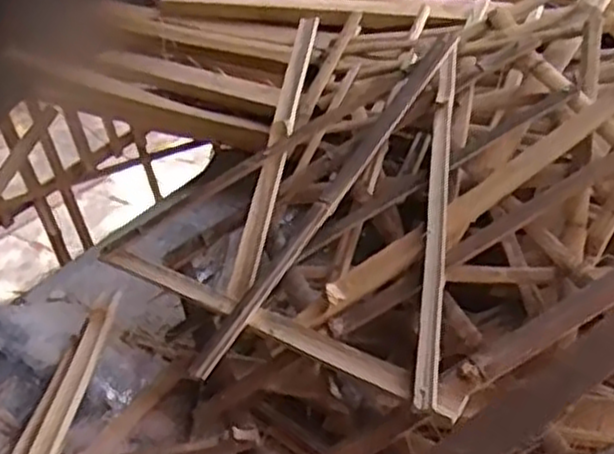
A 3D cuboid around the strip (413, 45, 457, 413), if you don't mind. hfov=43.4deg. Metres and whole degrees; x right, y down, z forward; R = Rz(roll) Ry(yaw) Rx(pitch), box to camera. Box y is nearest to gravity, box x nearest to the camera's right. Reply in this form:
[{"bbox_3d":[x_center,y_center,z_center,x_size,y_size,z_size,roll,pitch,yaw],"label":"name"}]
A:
[{"bbox_3d":[0.136,-0.028,0.795,0.021,0.016,0.476,2,49,13],"label":"strip"}]

